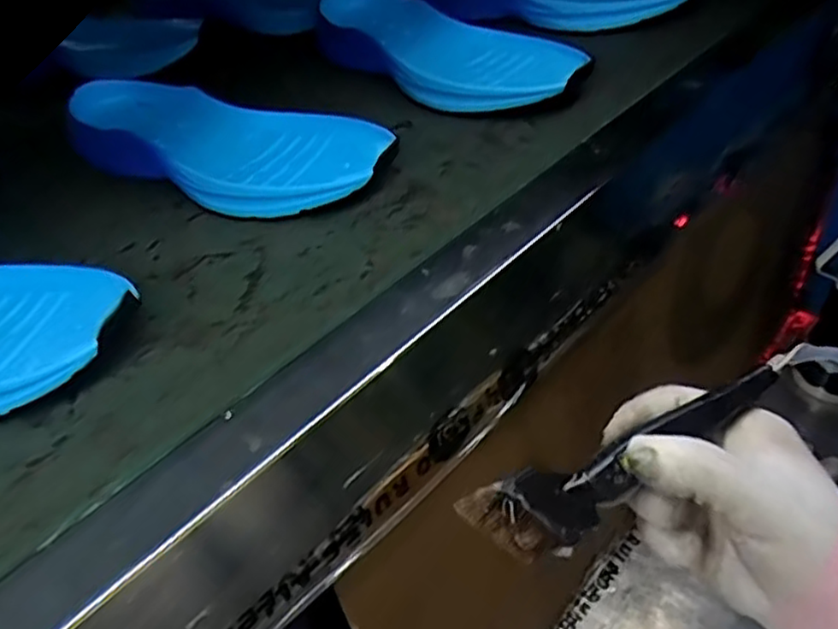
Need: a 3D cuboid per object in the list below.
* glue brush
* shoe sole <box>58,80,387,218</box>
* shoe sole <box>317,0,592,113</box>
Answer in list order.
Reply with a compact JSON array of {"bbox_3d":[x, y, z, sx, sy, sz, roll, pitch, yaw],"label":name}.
[{"bbox_3d":[0.090,0.058,0.283,0.153,0.024,0.029,-24,47,-17],"label":"glue brush"},{"bbox_3d":[-0.139,-0.120,0.479,0.252,0.040,0.101,13,45,21],"label":"shoe sole"},{"bbox_3d":[0.013,-0.216,0.555,0.250,0.033,0.097,30,53,35],"label":"shoe sole"}]

